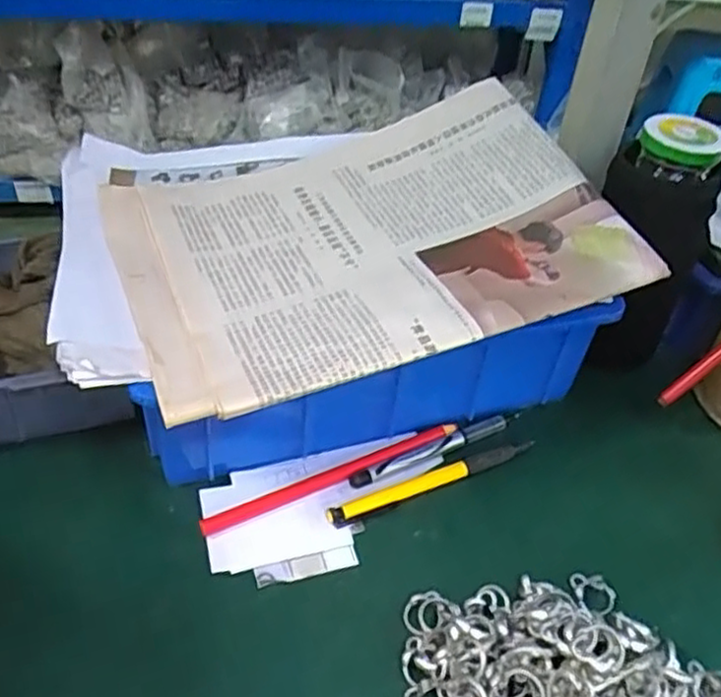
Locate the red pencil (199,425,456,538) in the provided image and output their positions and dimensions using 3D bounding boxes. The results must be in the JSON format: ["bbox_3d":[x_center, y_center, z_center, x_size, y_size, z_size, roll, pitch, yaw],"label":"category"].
[{"bbox_3d":[-0.014,0.073,0.407,0.157,0.007,0.009,-17,46,-23],"label":"red pencil"}]

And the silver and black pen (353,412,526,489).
[{"bbox_3d":[0.049,0.060,0.440,0.122,0.006,0.010,-19,47,-24],"label":"silver and black pen"}]

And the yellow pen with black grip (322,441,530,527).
[{"bbox_3d":[0.043,0.076,0.416,0.133,0.006,0.013,-17,46,-23],"label":"yellow pen with black grip"}]

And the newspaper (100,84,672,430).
[{"bbox_3d":[0.000,-0.078,0.424,0.277,0.052,0.216,-13,44,-19],"label":"newspaper"}]

